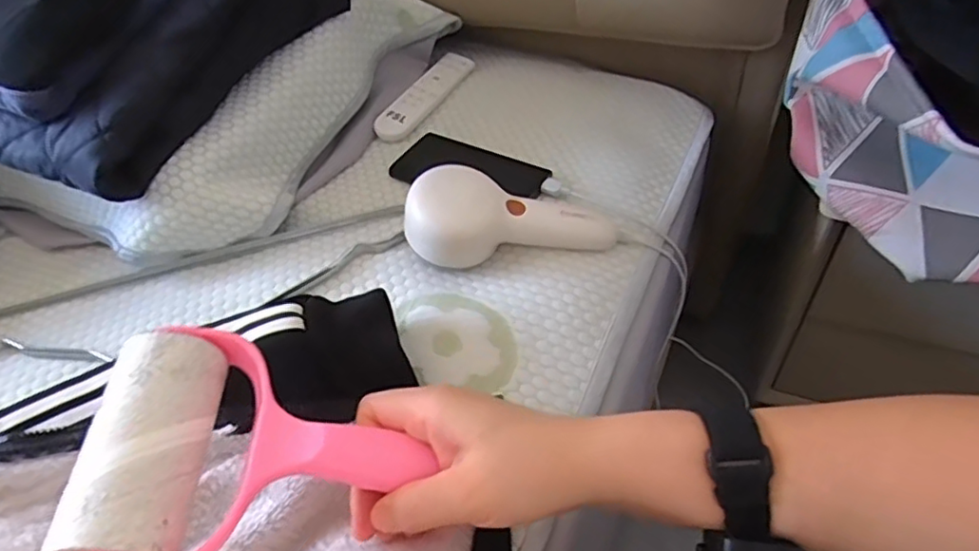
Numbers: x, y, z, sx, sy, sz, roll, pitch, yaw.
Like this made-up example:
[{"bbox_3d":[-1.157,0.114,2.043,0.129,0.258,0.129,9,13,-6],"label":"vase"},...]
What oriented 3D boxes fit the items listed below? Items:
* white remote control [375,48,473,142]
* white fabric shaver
[{"bbox_3d":[-0.069,-0.197,0.669,0.039,0.016,0.150,31,60,10],"label":"white remote control"},{"bbox_3d":[0.019,-0.042,0.506,0.175,0.058,0.063,5,43,-11],"label":"white fabric shaver"}]

